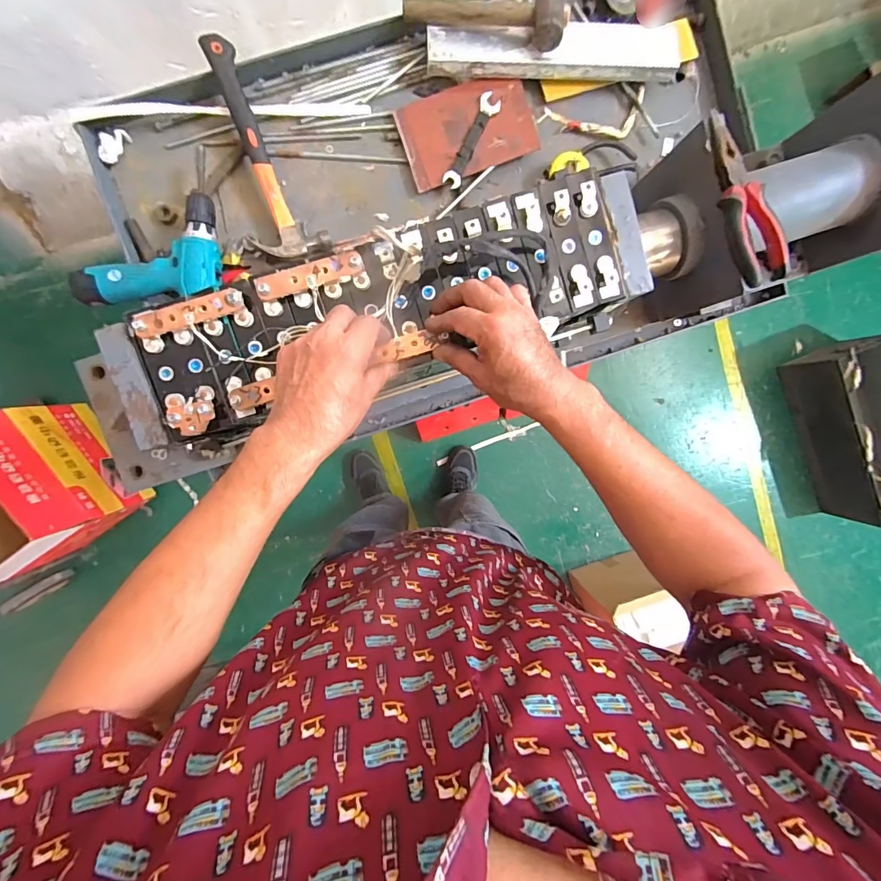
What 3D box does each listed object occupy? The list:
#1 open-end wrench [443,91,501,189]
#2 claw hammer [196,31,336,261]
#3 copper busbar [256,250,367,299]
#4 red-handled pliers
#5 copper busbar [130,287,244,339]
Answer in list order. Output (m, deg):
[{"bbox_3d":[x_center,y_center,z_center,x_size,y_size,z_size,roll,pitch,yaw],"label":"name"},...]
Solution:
[{"bbox_3d":[0.051,-0.491,0.692,0.030,0.013,0.154,27,92,-5],"label":"open-end wrench"},{"bbox_3d":[-0.299,-0.461,0.668,0.108,0.042,0.314,-23,96,-2],"label":"claw hammer"},{"bbox_3d":[-0.129,-0.164,0.418,0.105,0.010,0.022,-18,95,-2],"label":"copper busbar"},{"bbox_3d":[0.333,-0.270,0.471,0.048,0.029,0.193,-23,96,-2],"label":"red-handled pliers"},{"bbox_3d":[-0.248,-0.128,0.415,0.104,0.011,0.024,-18,95,-2],"label":"copper busbar"}]

